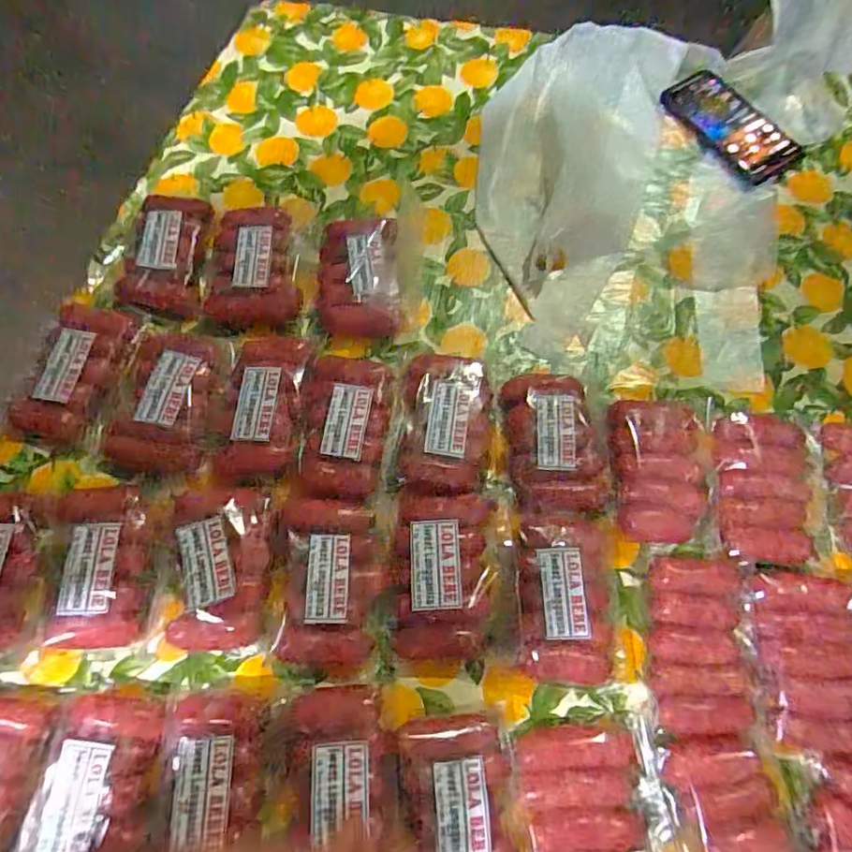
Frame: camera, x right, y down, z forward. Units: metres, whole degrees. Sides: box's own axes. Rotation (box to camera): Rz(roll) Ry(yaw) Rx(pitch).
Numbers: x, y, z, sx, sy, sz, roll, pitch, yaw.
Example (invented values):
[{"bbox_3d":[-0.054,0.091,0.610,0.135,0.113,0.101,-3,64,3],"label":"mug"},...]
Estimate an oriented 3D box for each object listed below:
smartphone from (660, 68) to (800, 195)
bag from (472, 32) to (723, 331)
[{"bbox_3d":[0.353,-0.351,0.646,0.083,0.016,0.160,-33,73,-12],"label":"smartphone"},{"bbox_3d":[0.163,-0.323,0.617,0.210,0.054,0.399,27,72,9],"label":"bag"}]

